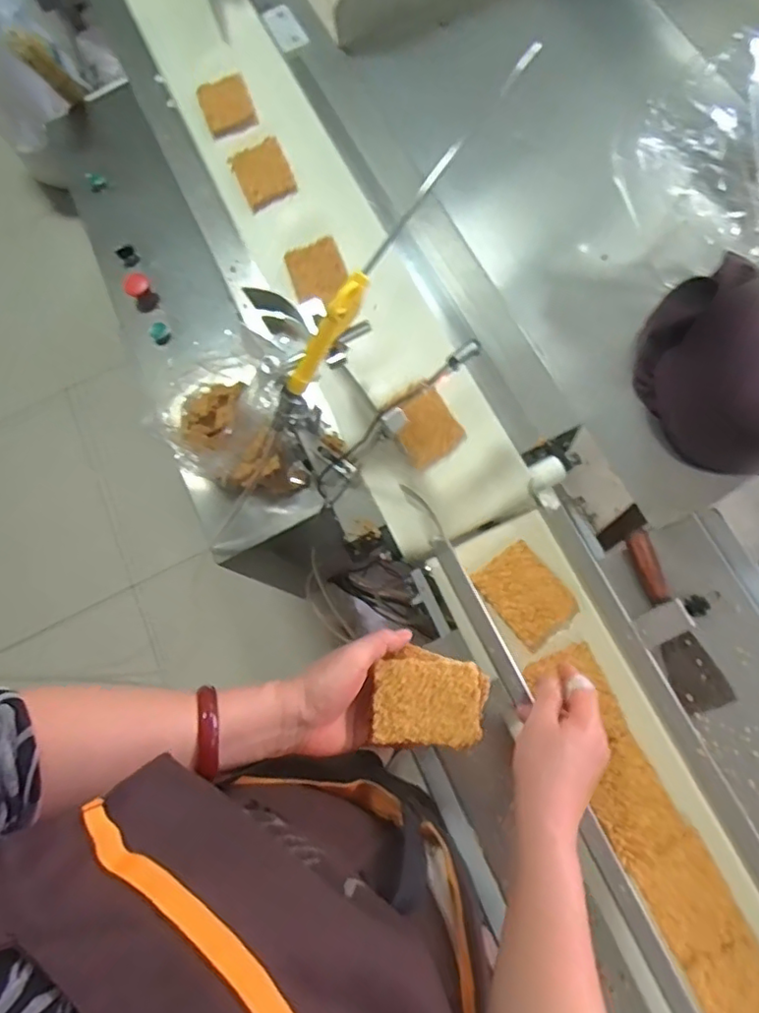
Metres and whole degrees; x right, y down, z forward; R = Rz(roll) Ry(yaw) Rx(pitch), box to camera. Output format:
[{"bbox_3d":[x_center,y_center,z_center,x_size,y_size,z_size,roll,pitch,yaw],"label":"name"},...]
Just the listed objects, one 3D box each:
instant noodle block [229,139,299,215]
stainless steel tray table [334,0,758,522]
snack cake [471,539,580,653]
[{"bbox_3d":[-0.156,-0.447,0.788,0.070,0.011,0.095,-28,74,-1],"label":"instant noodle block"},{"bbox_3d":[0.308,-0.447,0.708,0.482,0.115,0.833,-27,74,-1],"label":"stainless steel tray table"},{"bbox_3d":[0.149,0.089,0.600,0.069,0.008,0.093,-38,74,-4],"label":"snack cake"}]

